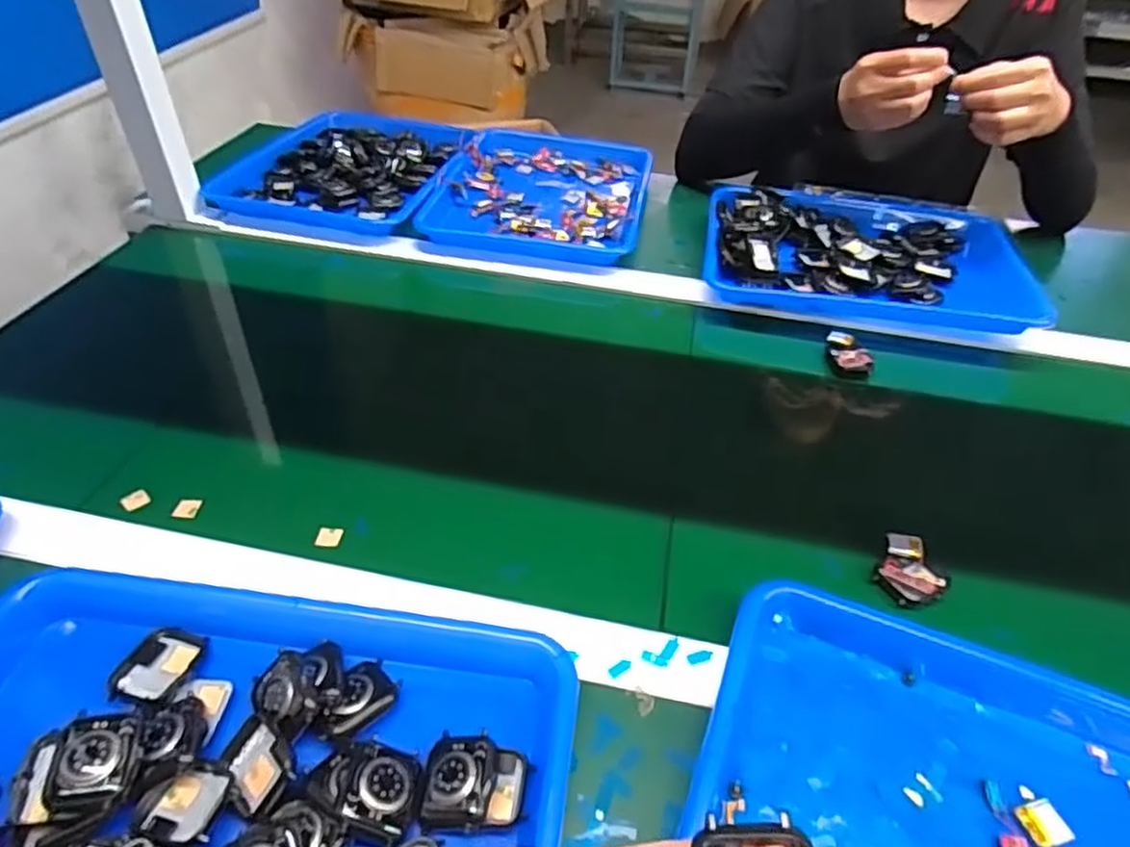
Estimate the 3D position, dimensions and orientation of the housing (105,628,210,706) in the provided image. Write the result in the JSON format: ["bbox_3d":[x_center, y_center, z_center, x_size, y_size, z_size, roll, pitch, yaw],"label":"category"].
[{"bbox_3d":[-0.231,0.139,0.398,0.039,0.013,0.045,7,43,5],"label":"housing"}]

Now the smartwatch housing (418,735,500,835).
[{"bbox_3d":[-0.045,0.178,0.347,0.051,0.016,0.044,4,42,2],"label":"smartwatch housing"}]

